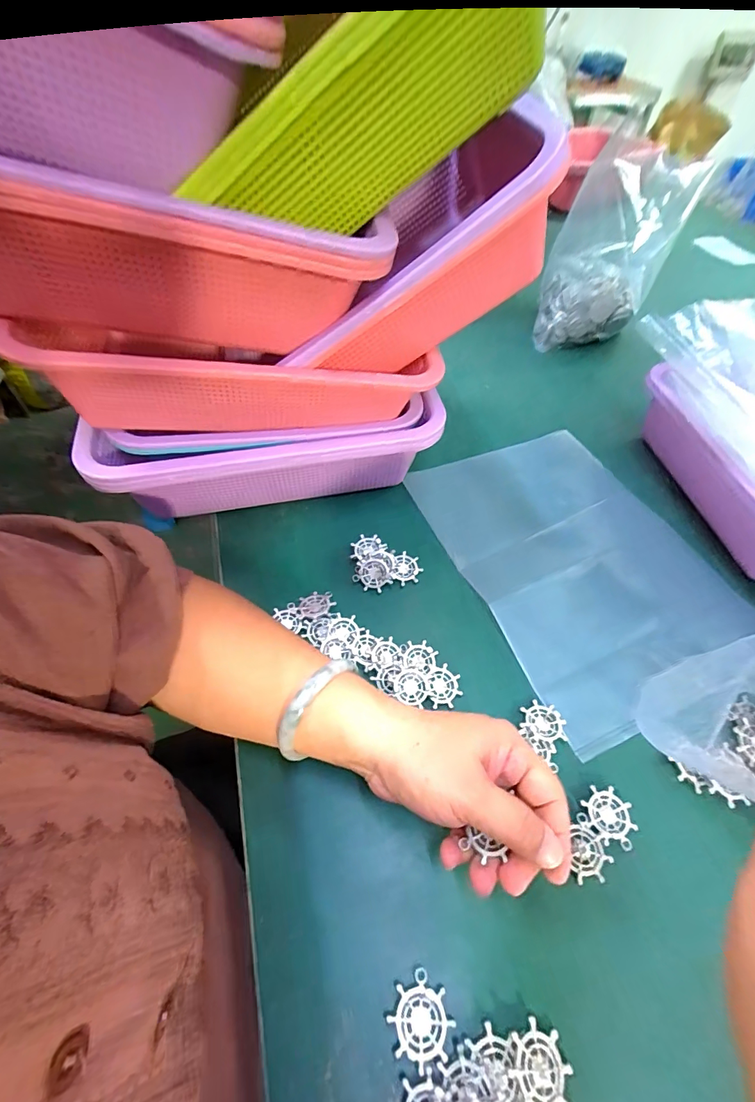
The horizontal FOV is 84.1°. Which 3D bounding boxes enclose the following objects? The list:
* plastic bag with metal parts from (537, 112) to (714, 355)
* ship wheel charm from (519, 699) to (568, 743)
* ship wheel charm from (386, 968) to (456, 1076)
[{"bbox_3d":[0.339,-0.433,0.620,0.151,0.194,0.226,22,56,13],"label":"plastic bag with metal parts"},{"bbox_3d":[0.120,0.124,0.304,0.031,0.005,0.027,13,54,6],"label":"ship wheel charm"},{"bbox_3d":[0.022,0.239,0.213,0.030,0.004,0.032,-17,56,-15],"label":"ship wheel charm"}]

